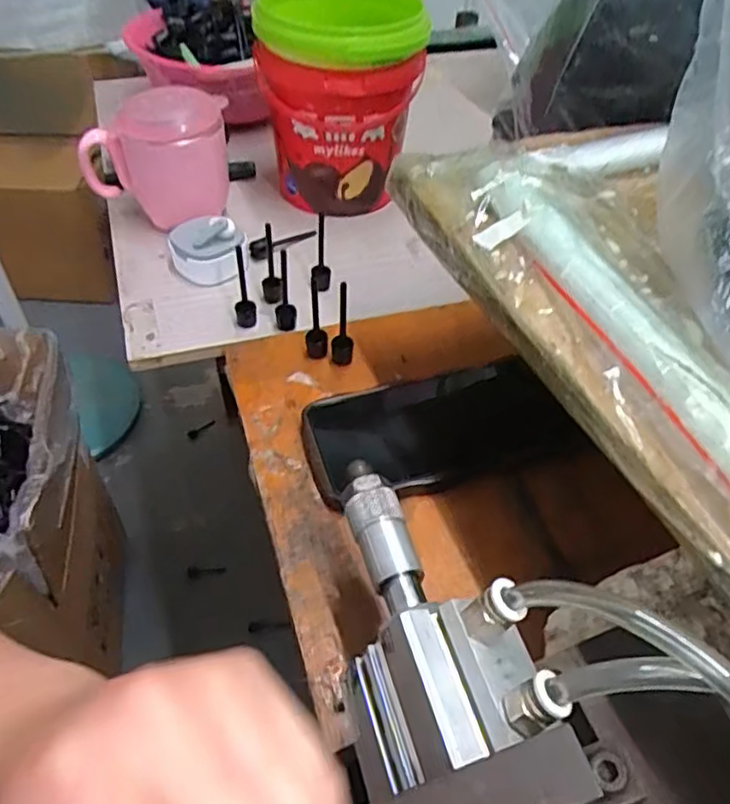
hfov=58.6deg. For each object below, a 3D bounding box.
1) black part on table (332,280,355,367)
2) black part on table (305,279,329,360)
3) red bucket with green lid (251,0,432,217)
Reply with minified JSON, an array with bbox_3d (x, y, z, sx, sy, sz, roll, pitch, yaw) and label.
[{"bbox_3d":[-0.015,-0.049,0.425,0.015,0.066,0.013,2,47,-1],"label":"black part on table"},{"bbox_3d":[-0.034,-0.055,0.440,0.015,0.051,0.011,-7,19,-9],"label":"black part on table"},{"bbox_3d":[-0.023,-0.258,0.557,0.126,0.156,0.143,-5,48,-7],"label":"red bucket with green lid"}]

